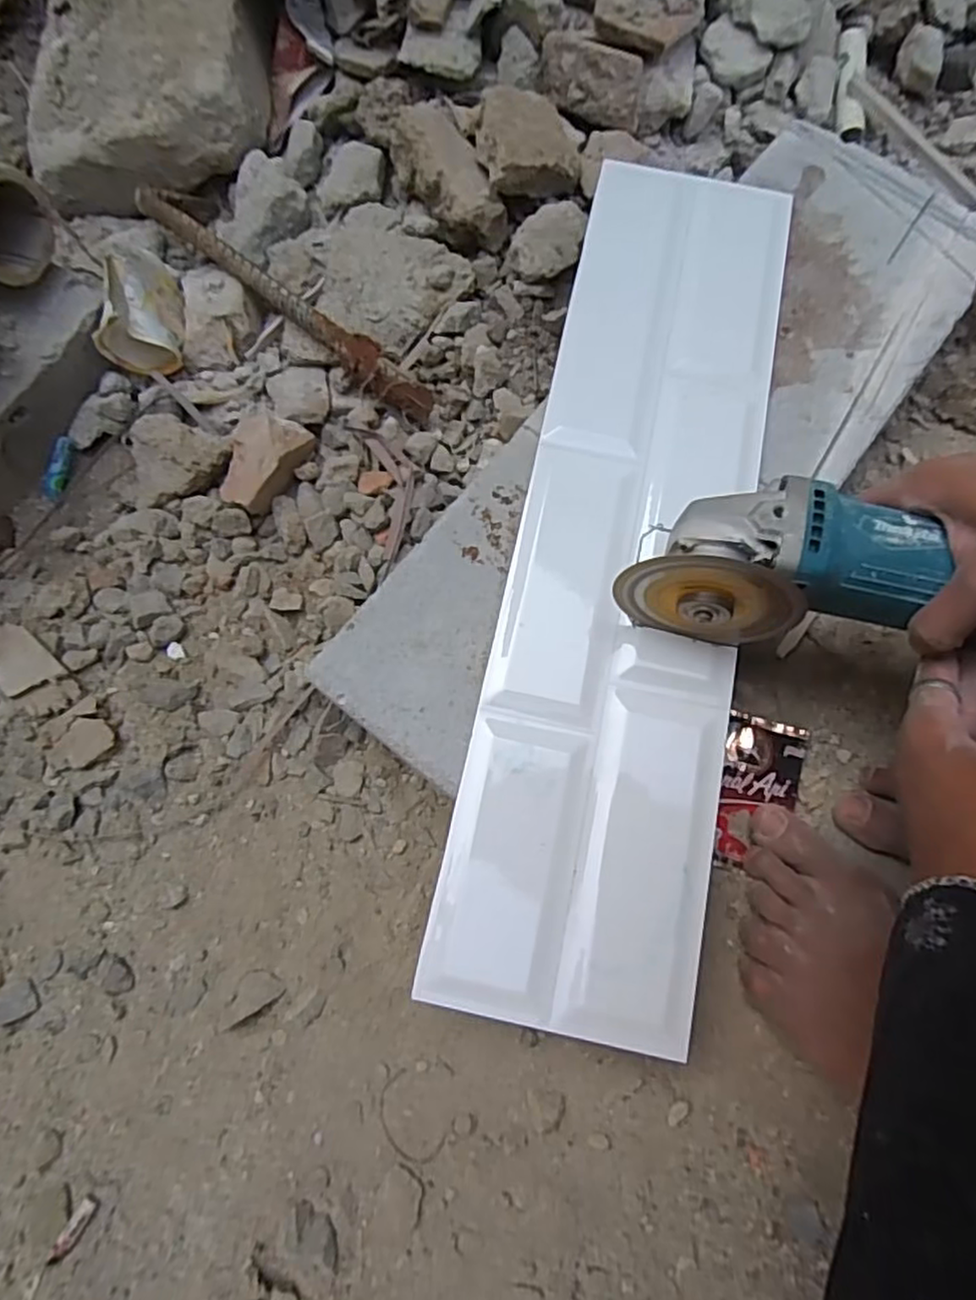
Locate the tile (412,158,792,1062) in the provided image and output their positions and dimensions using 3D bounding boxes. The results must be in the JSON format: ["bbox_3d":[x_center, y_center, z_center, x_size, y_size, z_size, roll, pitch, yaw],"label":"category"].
[{"bbox_3d":[0.095,-0.075,0.435,0.147,0.012,0.594,12,74,2],"label":"tile"}]

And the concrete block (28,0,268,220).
[{"bbox_3d":[-0.300,-0.528,0.587,0.203,0.080,0.259,-11,77,-4],"label":"concrete block"}]

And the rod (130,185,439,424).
[{"bbox_3d":[-0.163,-0.280,0.536,0.307,0.019,0.025,40,79,8],"label":"rod"}]

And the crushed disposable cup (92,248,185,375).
[{"bbox_3d":[-0.282,-0.279,0.538,0.058,0.053,0.098,-11,77,-4],"label":"crushed disposable cup"}]

